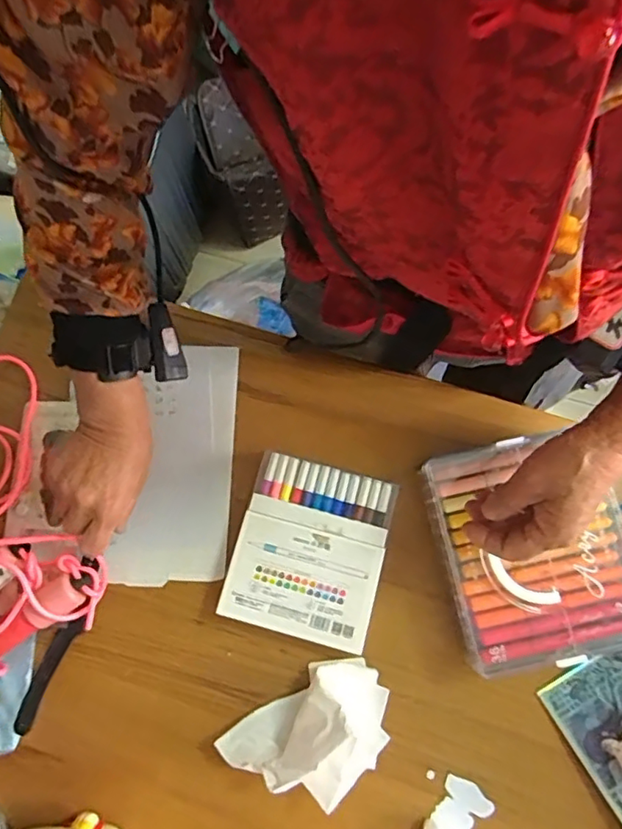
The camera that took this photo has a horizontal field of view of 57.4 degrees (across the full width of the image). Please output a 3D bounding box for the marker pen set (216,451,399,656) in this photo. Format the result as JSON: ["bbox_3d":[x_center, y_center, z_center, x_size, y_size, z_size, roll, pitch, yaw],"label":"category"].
[{"bbox_3d":[0.000,0.129,0.556,0.137,0.035,0.160,15,79,4],"label":"marker pen set"}]

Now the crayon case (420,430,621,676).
[{"bbox_3d":[0.207,0.123,0.525,0.168,0.025,0.198,-13,78,-1],"label":"crayon case"}]

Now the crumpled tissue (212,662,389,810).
[{"bbox_3d":[0.004,0.290,0.503,0.149,0.063,0.099,-36,80,-6],"label":"crumpled tissue"}]

